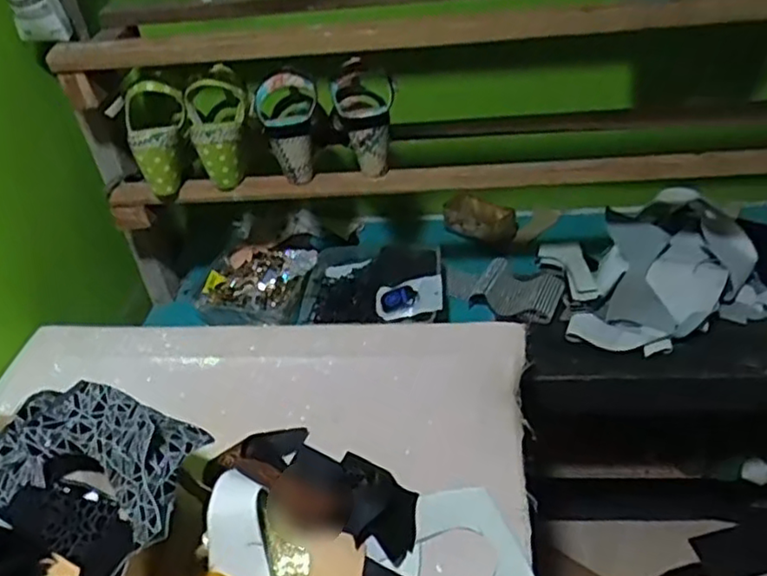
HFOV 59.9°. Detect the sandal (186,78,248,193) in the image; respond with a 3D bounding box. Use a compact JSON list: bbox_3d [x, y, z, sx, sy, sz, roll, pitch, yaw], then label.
[{"bbox_3d":[-0.211,-0.205,0.878,0.081,0.127,0.072,-14,38,-11],"label":"sandal"}]

